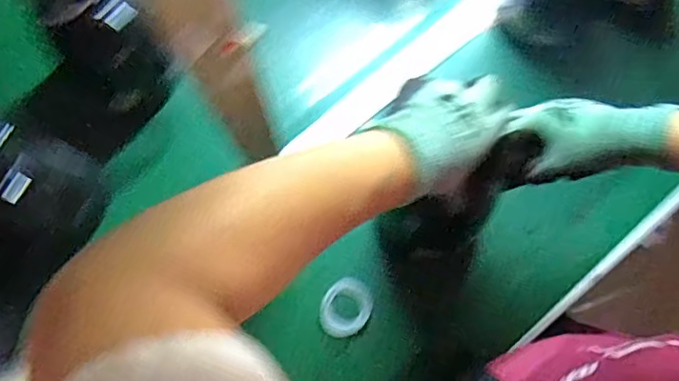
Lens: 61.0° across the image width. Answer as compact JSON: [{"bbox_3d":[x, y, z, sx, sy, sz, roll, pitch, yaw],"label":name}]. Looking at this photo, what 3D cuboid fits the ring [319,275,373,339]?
[{"bbox_3d":[0.008,0.145,0.707,0.058,0.040,0.070,34,80,7],"label":"ring"}]

